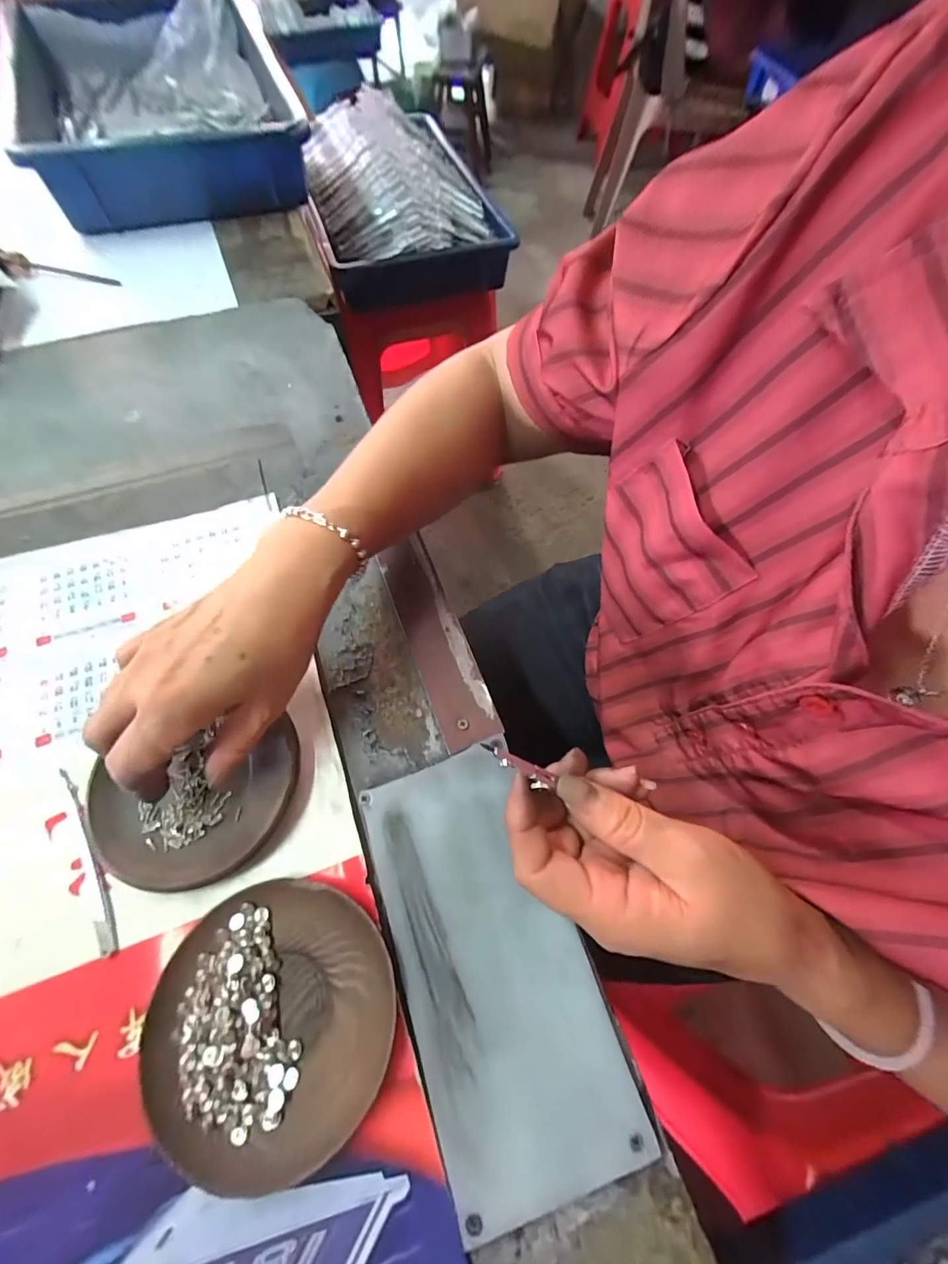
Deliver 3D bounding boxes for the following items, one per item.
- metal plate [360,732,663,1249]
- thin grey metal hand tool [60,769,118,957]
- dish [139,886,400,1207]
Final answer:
[{"bbox_3d":[0.008,0.165,0.246,0.092,0.008,0.196,-17,67,-10],"label":"metal plate"},{"bbox_3d":[-0.216,0.124,0.261,0.007,0.005,0.108,-28,69,-15],"label":"thin grey metal hand tool"},{"bbox_3d":[-0.100,0.189,0.230,0.117,0.014,0.112,1,64,-2],"label":"dish"}]

